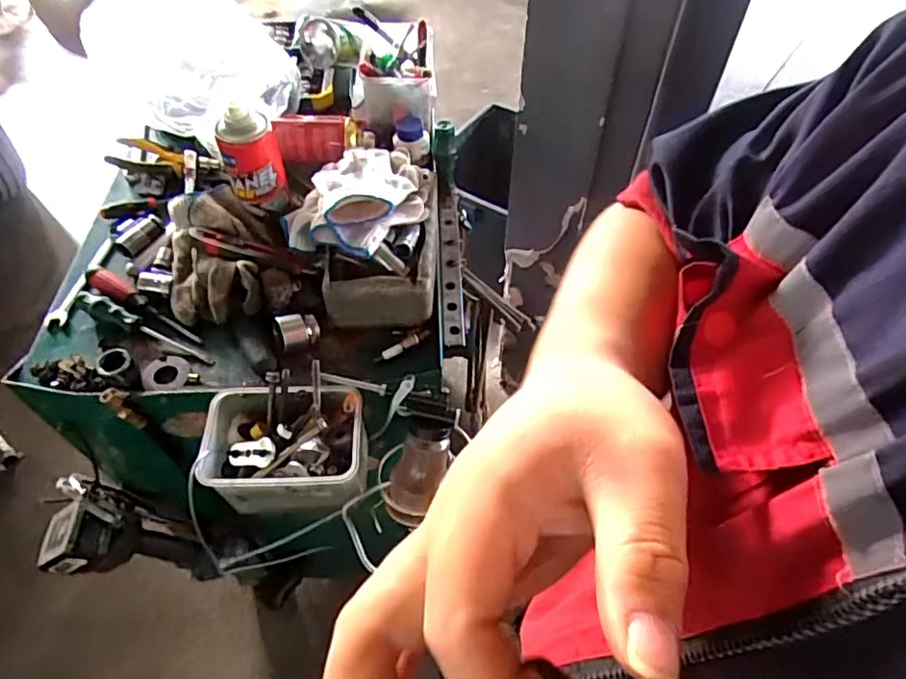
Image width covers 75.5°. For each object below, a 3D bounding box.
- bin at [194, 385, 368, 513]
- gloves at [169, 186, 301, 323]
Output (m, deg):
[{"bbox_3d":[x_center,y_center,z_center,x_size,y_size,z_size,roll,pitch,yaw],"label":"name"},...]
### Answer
[{"bbox_3d":[-0.172,0.123,0.626,0.160,0.098,0.117,0,54,0],"label":"bin"},{"bbox_3d":[-0.282,-0.105,0.713,0.144,0.061,0.214,-21,57,-14],"label":"gloves"}]

